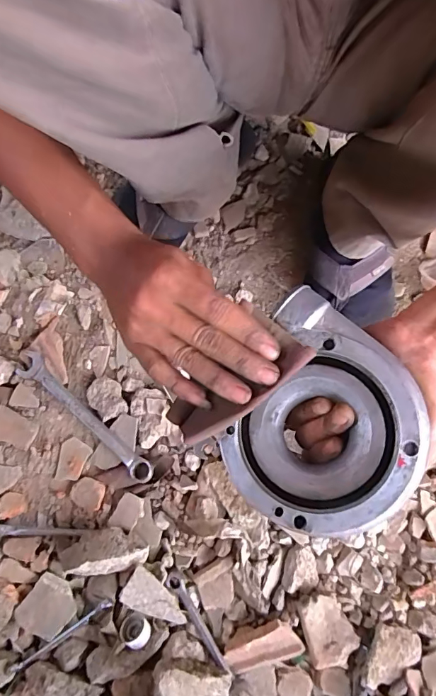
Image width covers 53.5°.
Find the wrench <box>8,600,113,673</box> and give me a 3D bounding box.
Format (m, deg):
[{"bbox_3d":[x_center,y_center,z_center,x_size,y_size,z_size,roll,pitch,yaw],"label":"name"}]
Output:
[{"bbox_3d":[-0.163,0.298,0.444,0.124,0.012,0.009,-33,78,-7],"label":"wrench"}]

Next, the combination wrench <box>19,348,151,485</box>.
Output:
[{"bbox_3d":[-0.155,0.079,0.499,0.207,0.013,0.029,41,81,10],"label":"combination wrench"}]

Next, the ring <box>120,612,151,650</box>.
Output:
[{"bbox_3d":[-0.084,0.286,0.438,0.030,0.014,0.025,16,77,5],"label":"ring"}]

